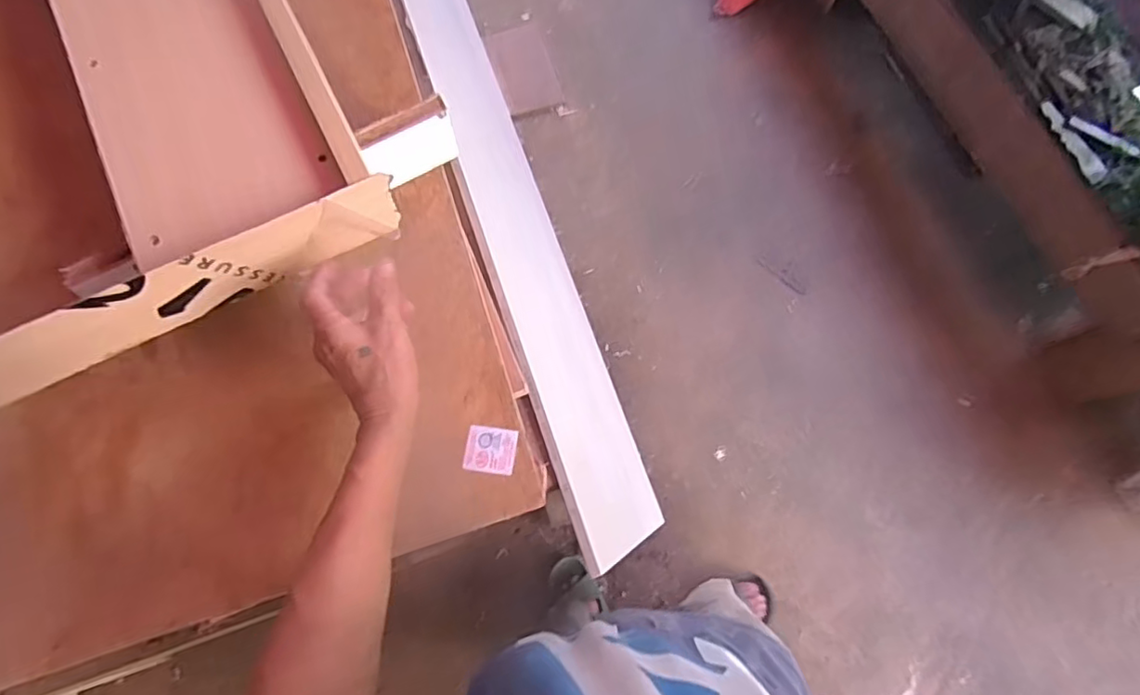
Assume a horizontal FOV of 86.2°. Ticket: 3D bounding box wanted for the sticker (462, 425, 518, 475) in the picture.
[{"bbox_3d":[-0.071,0.093,0.550,0.045,0.004,0.040,8,73,3],"label":"sticker"}]

